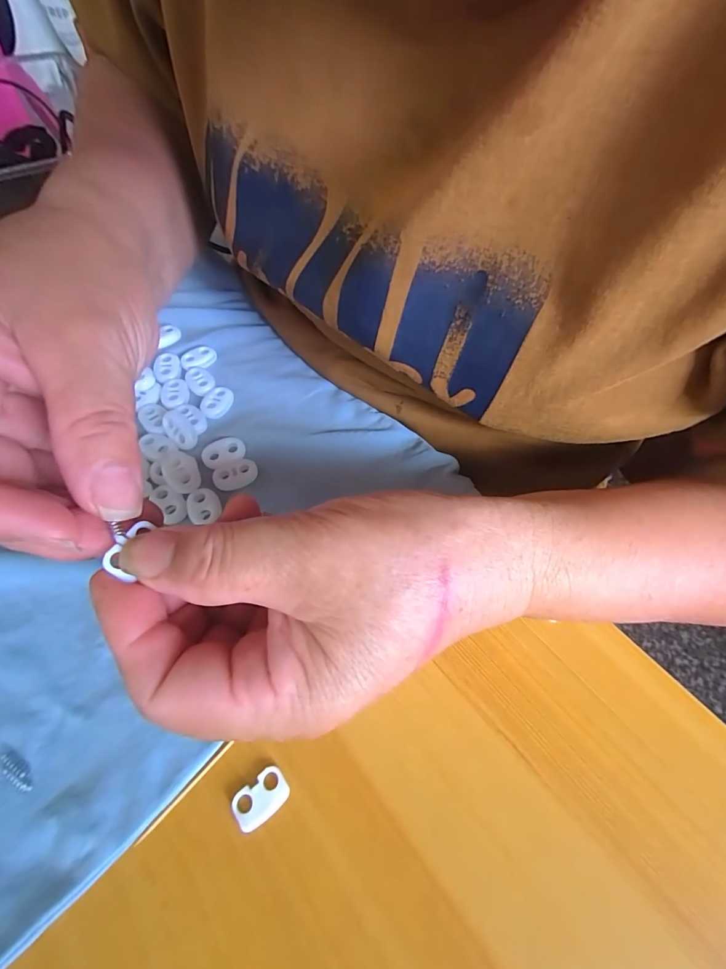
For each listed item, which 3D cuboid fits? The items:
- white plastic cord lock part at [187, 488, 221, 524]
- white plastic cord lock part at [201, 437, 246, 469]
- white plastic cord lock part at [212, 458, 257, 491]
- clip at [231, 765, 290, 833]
[{"bbox_3d":[-0.077,0.010,0.186,0.015,0.004,0.018,-20,62,-14],"label":"white plastic cord lock part"},{"bbox_3d":[-0.074,-0.017,0.203,0.022,0.004,0.015,-25,63,-17],"label":"white plastic cord lock part"},{"bbox_3d":[-0.066,-0.005,0.198,0.022,0.004,0.014,-26,64,-17],"label":"white plastic cord lock part"},{"bbox_3d":[-0.035,0.108,0.133,0.018,0.004,0.013,-33,66,-20],"label":"clip"}]

